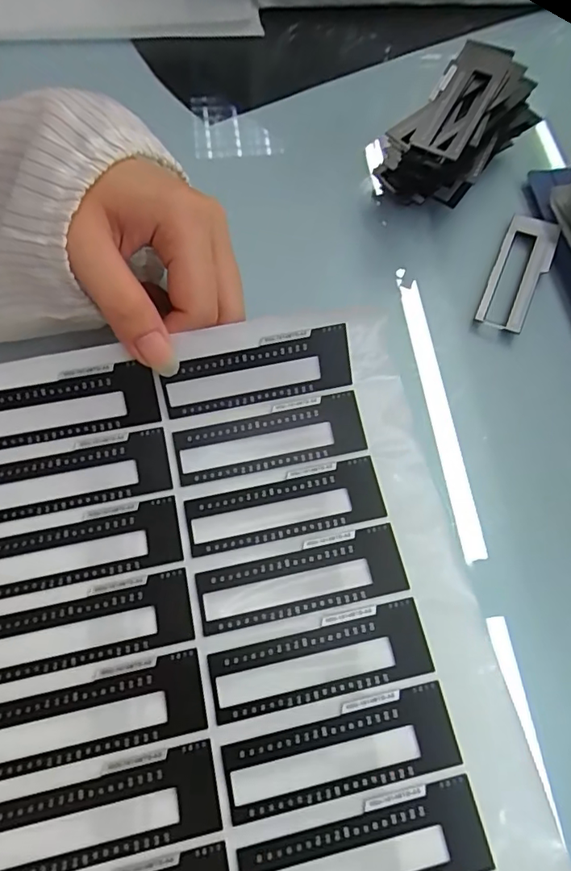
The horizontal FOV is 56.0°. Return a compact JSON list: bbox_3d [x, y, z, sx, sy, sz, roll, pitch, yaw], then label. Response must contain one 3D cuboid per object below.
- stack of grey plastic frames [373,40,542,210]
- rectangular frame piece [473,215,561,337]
[{"bbox_3d":[0.099,-0.175,0.313,0.056,0.051,0.103,39,70,13],"label":"stack of grey plastic frames"},{"bbox_3d":[0.133,-0.094,0.305,0.029,0.005,0.081,23,67,9],"label":"rectangular frame piece"}]

